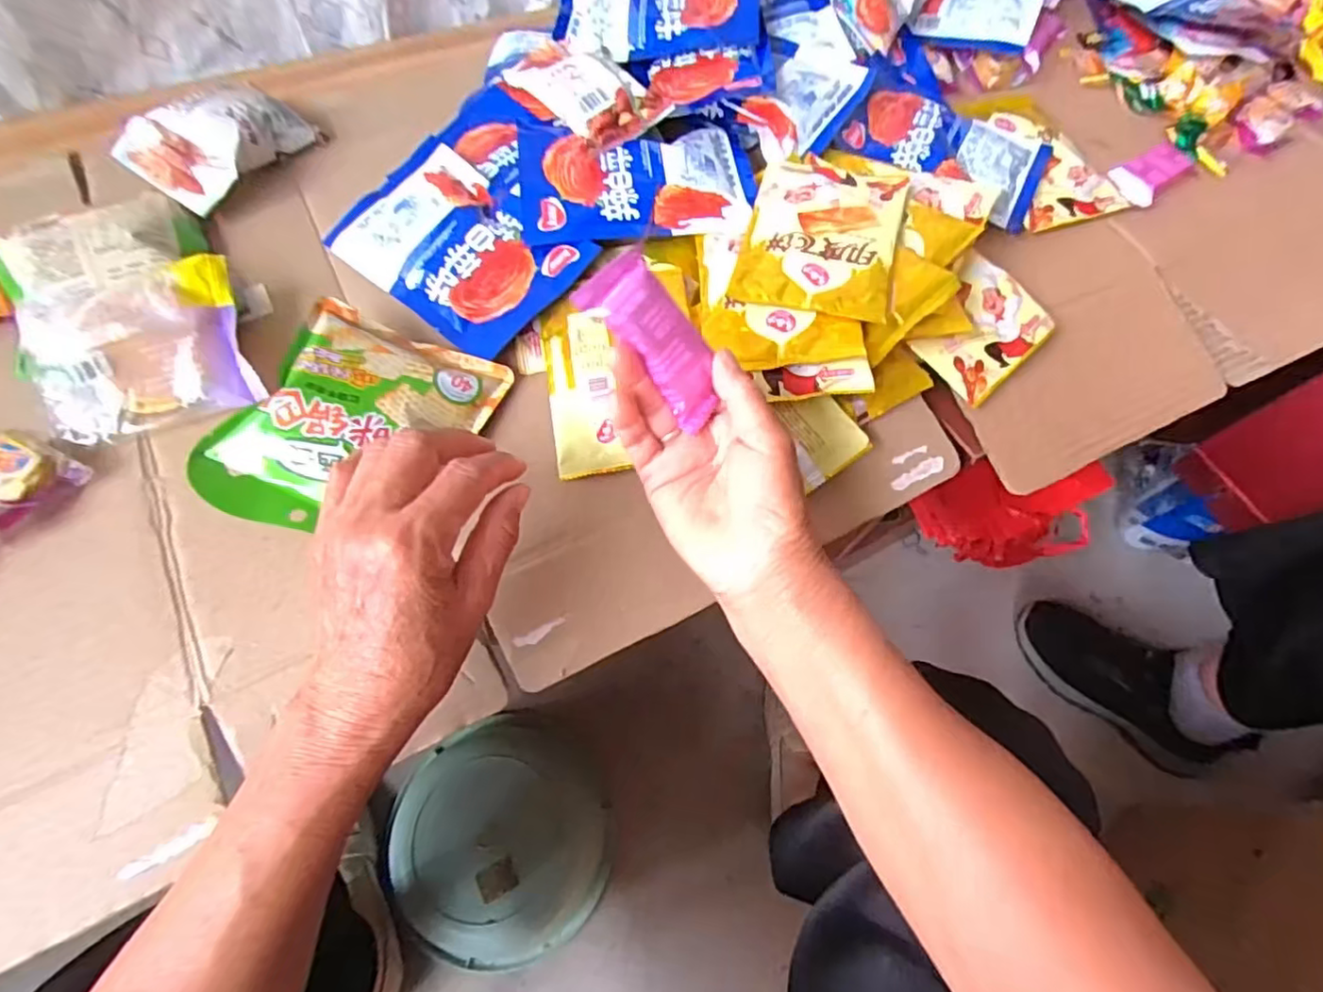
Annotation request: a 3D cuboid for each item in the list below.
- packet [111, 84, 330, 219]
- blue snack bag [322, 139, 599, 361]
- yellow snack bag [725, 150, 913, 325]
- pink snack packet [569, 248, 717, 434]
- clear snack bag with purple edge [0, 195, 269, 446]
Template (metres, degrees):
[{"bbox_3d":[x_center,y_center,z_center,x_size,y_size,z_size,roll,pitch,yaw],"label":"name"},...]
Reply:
[{"bbox_3d":[-0.331,-0.268,0.464,0.077,0.038,0.118,25,65,9],"label":"packet"},{"bbox_3d":[-0.146,-0.180,0.446,0.169,0.021,0.113,36,67,14],"label":"blue snack bag"},{"bbox_3d":[0.113,-0.185,0.436,0.102,0.015,0.148,15,64,4],"label":"yellow snack bag"},{"bbox_3d":[0.001,-0.075,0.314,0.018,0.094,0.034,5,53,48],"label":"pink snack packet"},{"bbox_3d":[-0.343,-0.123,0.397,0.121,0.036,0.185,-27,68,-15],"label":"clear snack bag with purple edge"}]

